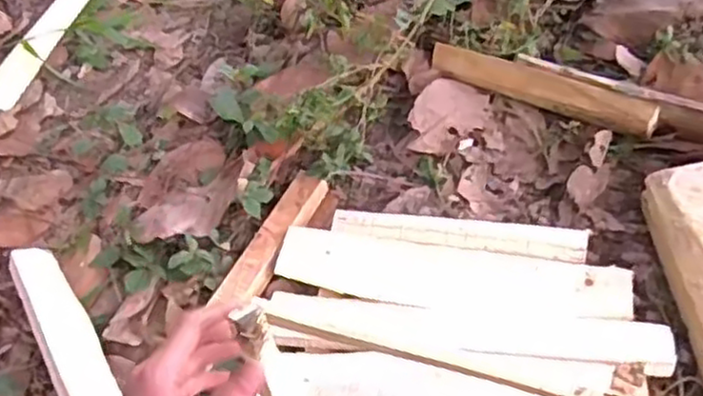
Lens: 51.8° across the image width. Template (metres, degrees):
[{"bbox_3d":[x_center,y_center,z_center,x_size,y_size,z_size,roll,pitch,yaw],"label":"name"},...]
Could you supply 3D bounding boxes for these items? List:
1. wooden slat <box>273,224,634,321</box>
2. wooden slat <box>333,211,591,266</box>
[{"bbox_3d":[0.100,0.078,0.735,0.347,0.016,0.062,7,58,9],"label":"wooden slat"},{"bbox_3d":[0.111,0.037,0.757,0.258,0.017,0.036,7,58,9],"label":"wooden slat"}]

